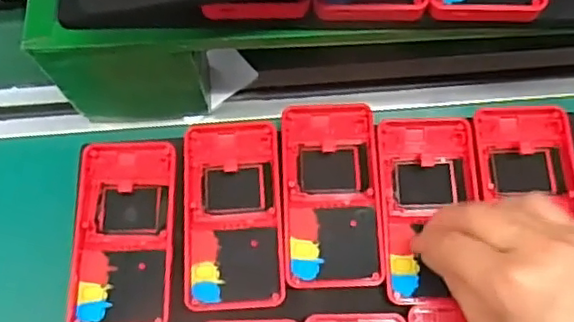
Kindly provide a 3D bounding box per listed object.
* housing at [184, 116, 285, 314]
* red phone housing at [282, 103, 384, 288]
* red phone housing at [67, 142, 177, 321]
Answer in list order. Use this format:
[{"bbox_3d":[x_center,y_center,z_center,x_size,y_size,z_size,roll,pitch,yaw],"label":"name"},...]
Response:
[{"bbox_3d":[-0.035,0.032,0.396,0.062,0.014,0.123,-3,68,0],"label":"housing"},{"bbox_3d":[0.028,0.018,0.399,0.060,0.010,0.124,-2,68,1],"label":"red phone housing"},{"bbox_3d":[-0.103,0.046,0.394,0.061,0.015,0.122,-1,68,1],"label":"red phone housing"}]

